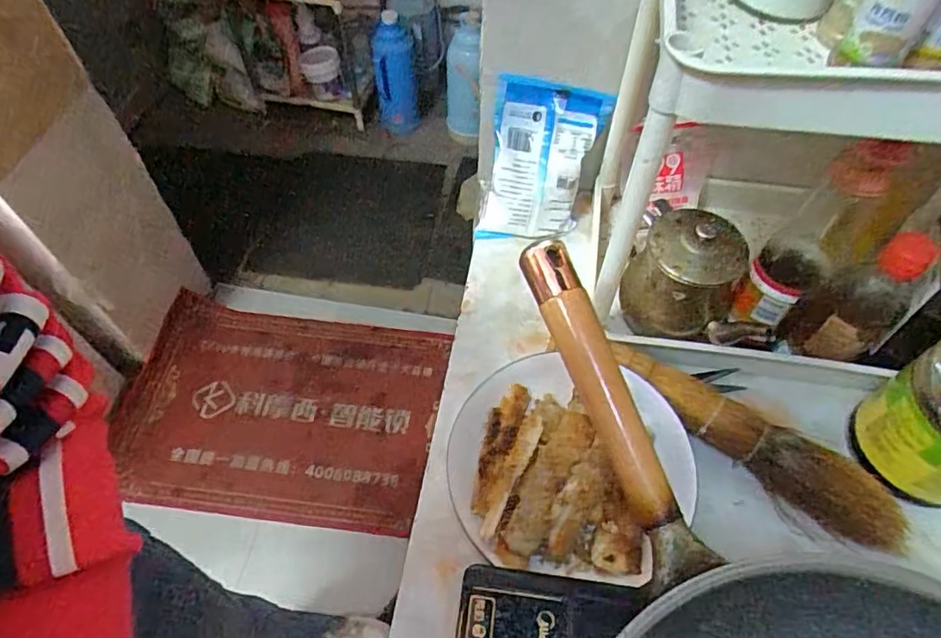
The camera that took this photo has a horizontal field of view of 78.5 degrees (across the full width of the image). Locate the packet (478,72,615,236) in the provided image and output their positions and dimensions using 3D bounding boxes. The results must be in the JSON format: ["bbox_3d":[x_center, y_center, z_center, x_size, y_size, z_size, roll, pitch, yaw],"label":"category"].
[{"bbox_3d":[0.074,-0.159,0.602,0.112,0.161,0.025,7,17,1],"label":"packet"}]

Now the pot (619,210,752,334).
[{"bbox_3d":[0.186,-0.036,0.517,0.081,0.102,0.083,0,56,0],"label":"pot"}]

